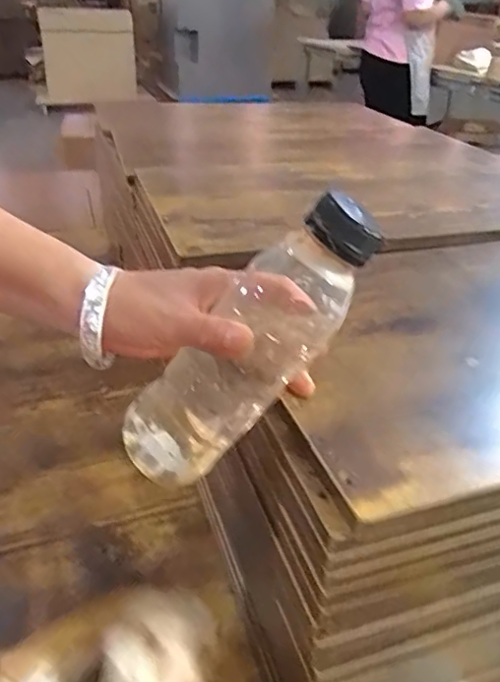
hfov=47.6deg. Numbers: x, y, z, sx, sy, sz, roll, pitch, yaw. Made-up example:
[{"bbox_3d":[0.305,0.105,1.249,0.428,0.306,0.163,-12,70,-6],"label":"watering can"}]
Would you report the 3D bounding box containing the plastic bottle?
[{"bbox_3d":[-0.001,0.005,0.318,0.065,0.196,0.058,33,31,-13],"label":"plastic bottle"}]

